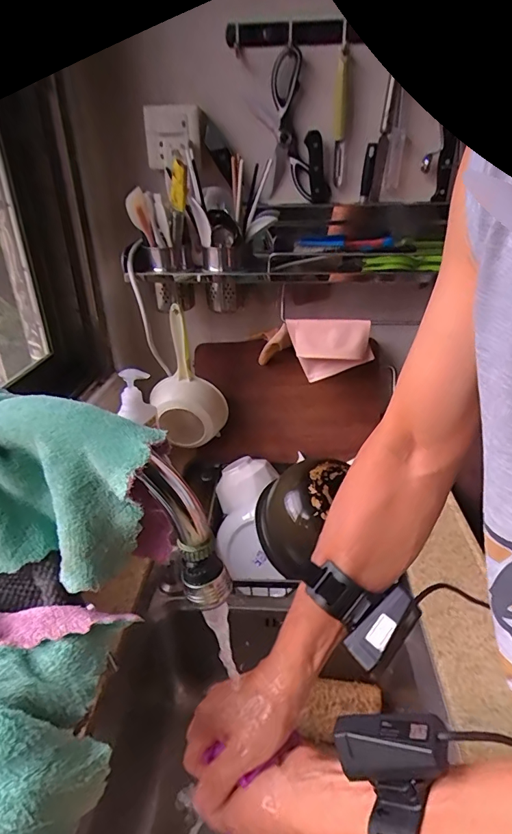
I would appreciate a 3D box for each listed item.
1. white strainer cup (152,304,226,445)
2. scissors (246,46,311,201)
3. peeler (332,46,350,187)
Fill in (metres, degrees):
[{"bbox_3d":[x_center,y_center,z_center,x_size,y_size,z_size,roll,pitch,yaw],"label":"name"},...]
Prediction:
[{"bbox_3d":[-0.119,-0.063,0.764,0.125,0.229,0.072,-4,28,-7],"label":"white strainer cup"},{"bbox_3d":[0.040,-0.466,0.715,0.095,0.194,0.020,8,29,18],"label":"scissors"},{"bbox_3d":[0.134,-0.468,0.696,0.019,0.174,0.019,2,28,7],"label":"peeler"}]

